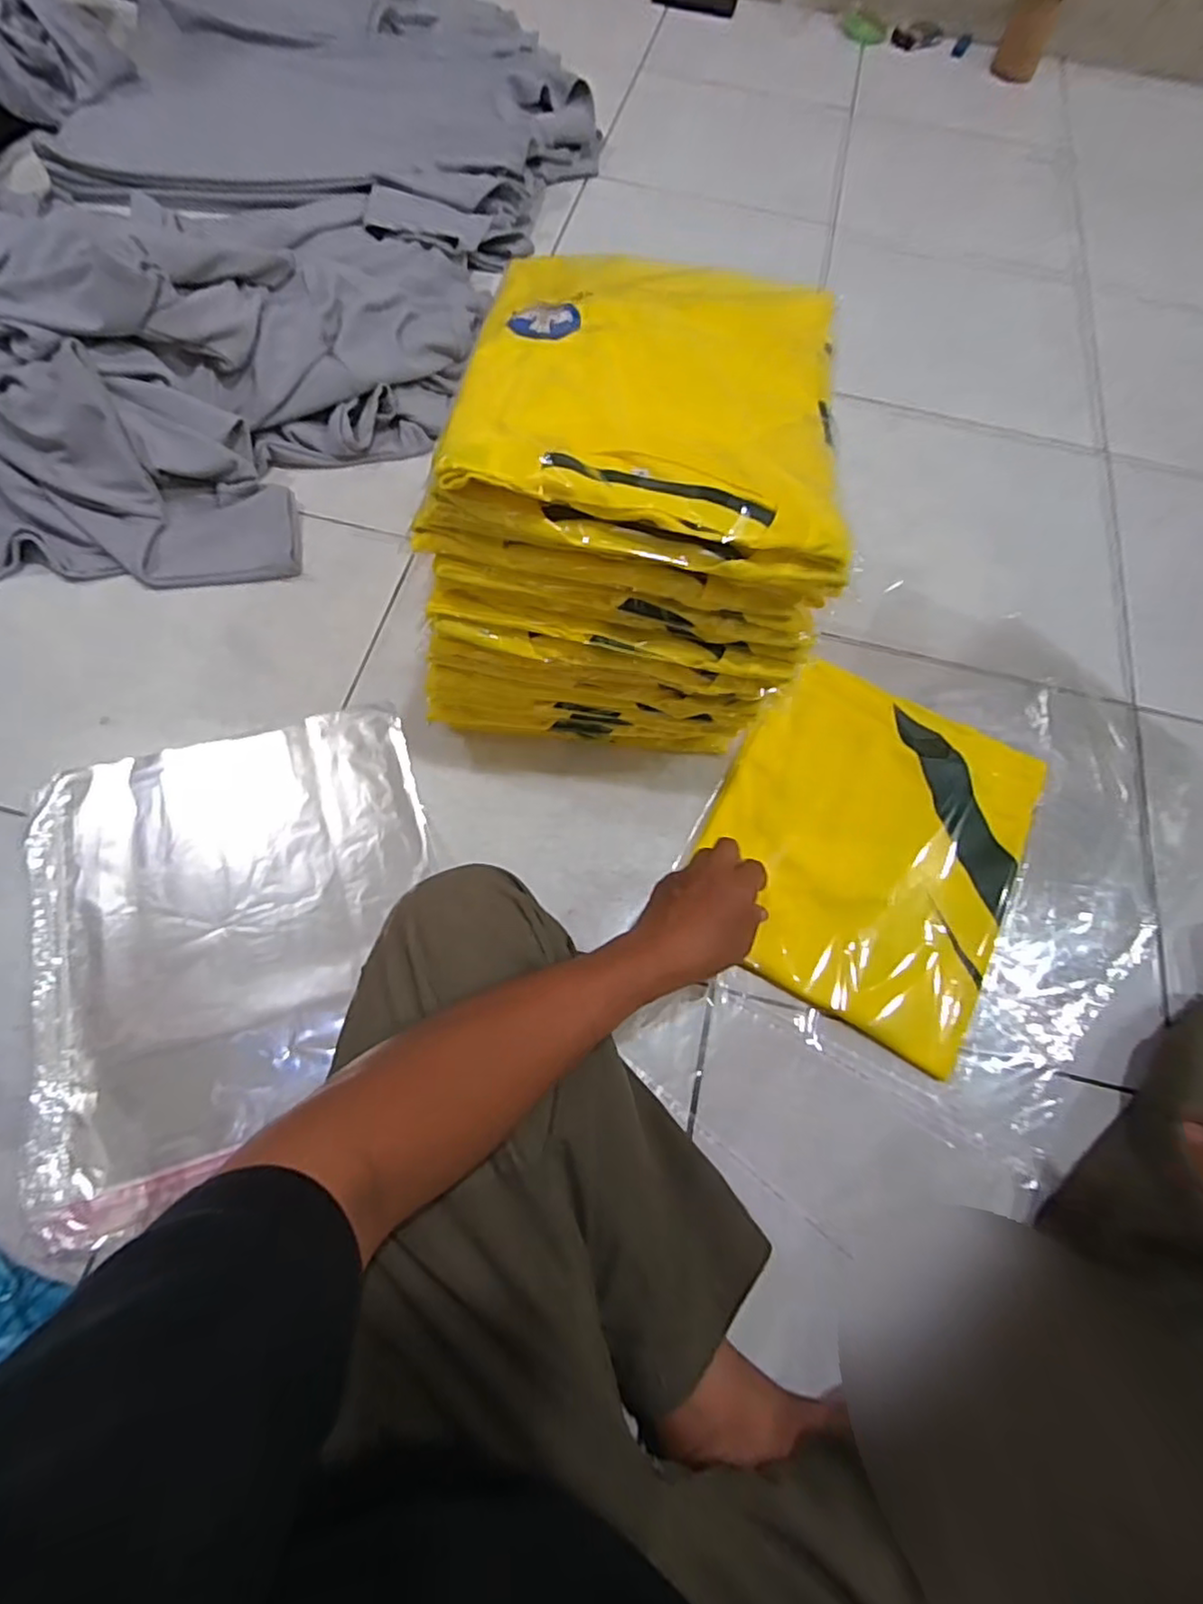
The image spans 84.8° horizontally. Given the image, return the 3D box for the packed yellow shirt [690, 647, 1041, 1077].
[{"bbox_3d":[0.249,0.035,0.617,0.268,0.034,0.318,27,71,9],"label":"packed yellow shirt"}]

